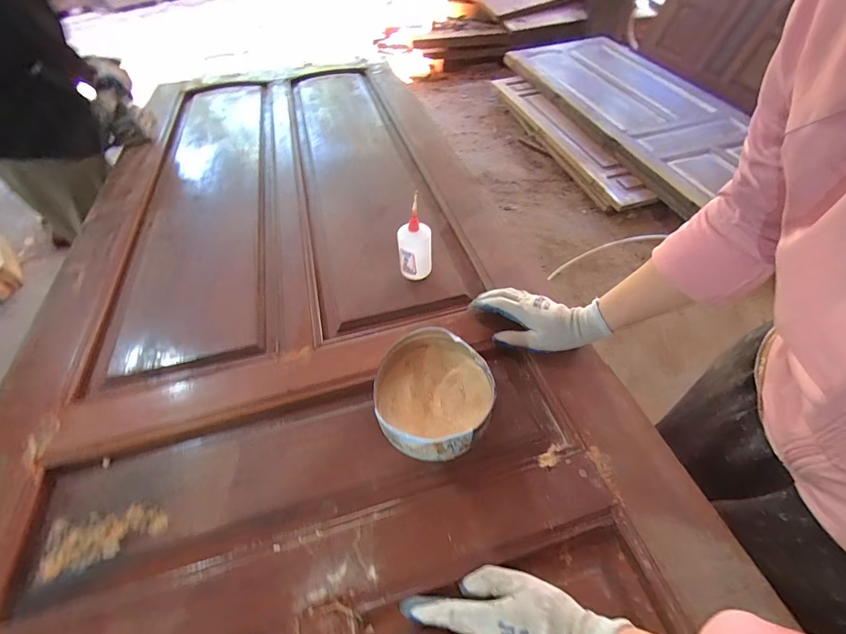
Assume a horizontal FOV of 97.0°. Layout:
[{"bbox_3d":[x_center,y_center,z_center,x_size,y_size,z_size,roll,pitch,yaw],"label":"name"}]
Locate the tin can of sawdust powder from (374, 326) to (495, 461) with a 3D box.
[{"bbox_3d":[0.014,0.094,0.476,0.144,0.062,0.158,-1,51,2],"label":"tin can of sawdust powder"}]

